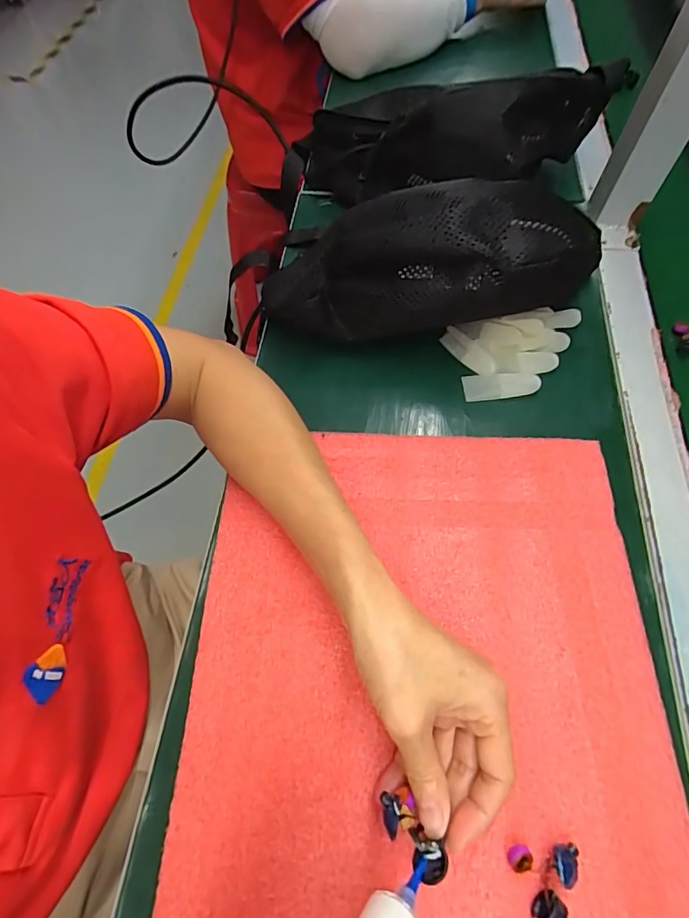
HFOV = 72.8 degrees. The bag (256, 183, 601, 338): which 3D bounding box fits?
[{"bbox_3d":[0.058,-0.147,0.360,0.250,0.102,0.077,-5,62,13],"label":"bag"}]

